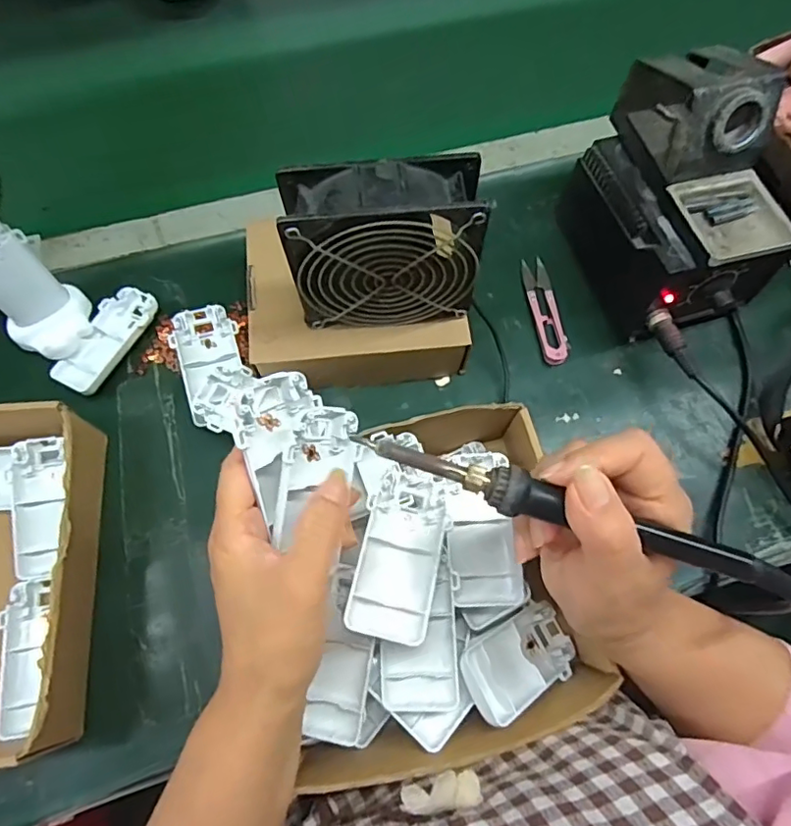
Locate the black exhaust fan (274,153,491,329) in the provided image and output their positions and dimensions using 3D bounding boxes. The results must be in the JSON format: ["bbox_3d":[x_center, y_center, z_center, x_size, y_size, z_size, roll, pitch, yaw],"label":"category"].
[{"bbox_3d":[-0.008,-0.104,0.365,0.117,0.114,0.043,-5,70,-3],"label":"black exhaust fan"}]

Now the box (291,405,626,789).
[{"bbox_3d":[0.020,0.107,0.350,0.184,0.074,0.196,-16,71,-7],"label":"box"}]

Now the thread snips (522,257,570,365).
[{"bbox_3d":[0.129,-0.090,0.481,0.024,0.011,0.103,-8,70,-4],"label":"thread snips"}]

